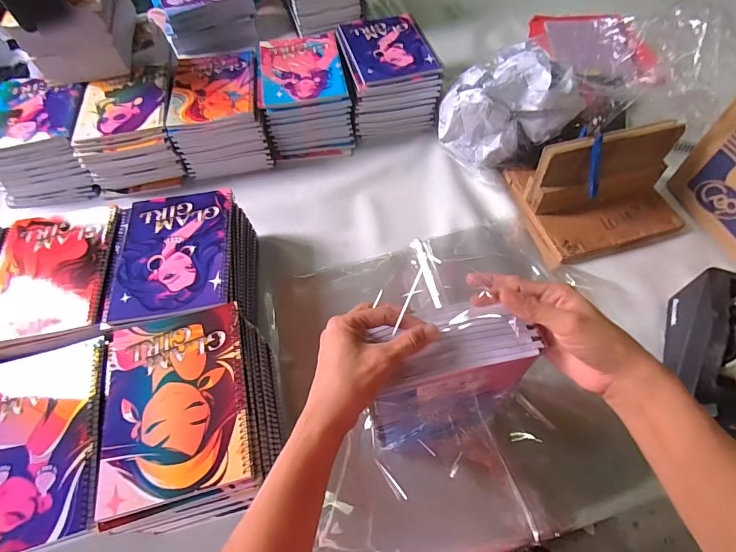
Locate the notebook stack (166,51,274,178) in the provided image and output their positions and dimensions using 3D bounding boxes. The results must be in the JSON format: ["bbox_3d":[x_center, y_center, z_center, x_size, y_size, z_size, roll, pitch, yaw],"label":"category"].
[{"bbox_3d":[-0.277,-0.316,0.754,0.158,0.118,0.205,-11,61,-1],"label":"notebook stack"}]

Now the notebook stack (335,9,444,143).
[{"bbox_3d":[0.038,-0.395,0.782,0.166,0.127,0.213,-13,61,-2],"label":"notebook stack"}]

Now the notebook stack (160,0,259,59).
[{"bbox_3d":[-0.379,-0.619,0.935,0.204,0.119,0.132,-22,60,-9],"label":"notebook stack"}]

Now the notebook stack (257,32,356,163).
[{"bbox_3d":[-0.117,-0.350,0.774,0.167,0.129,0.219,-8,61,0],"label":"notebook stack"}]

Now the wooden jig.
[{"bbox_3d":[0.366,-0.144,0.609,0.217,0.132,0.193,-13,61,-2],"label":"wooden jig"}]

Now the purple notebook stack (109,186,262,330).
[{"bbox_3d":[-0.261,-0.010,0.572,0.165,0.100,0.205,-9,59,-1],"label":"purple notebook stack"}]

